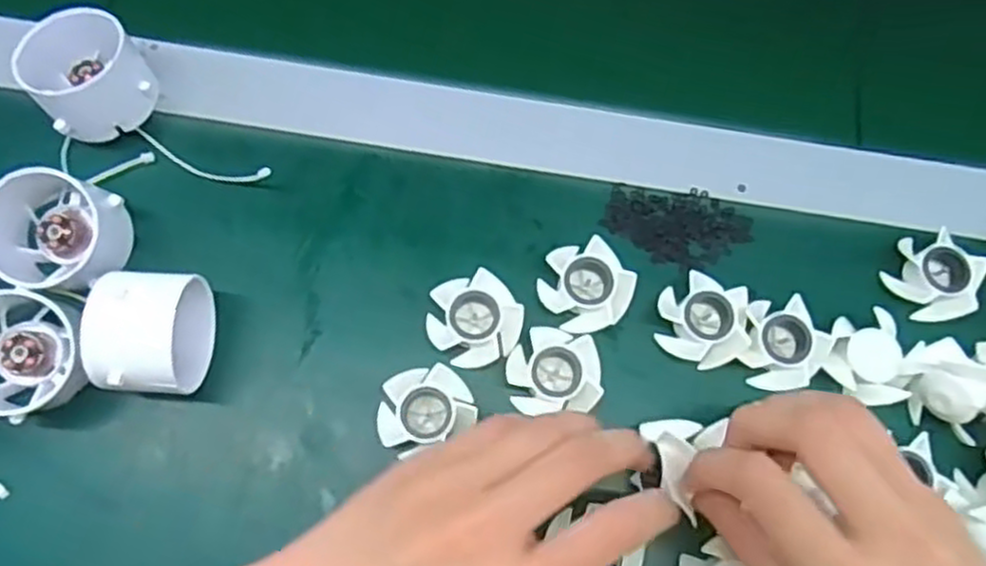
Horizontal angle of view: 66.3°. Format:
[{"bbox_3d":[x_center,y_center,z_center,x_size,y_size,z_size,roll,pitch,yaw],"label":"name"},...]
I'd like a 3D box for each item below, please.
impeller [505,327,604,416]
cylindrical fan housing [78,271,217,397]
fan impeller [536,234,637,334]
[{"bbox_3d":[0.027,0.039,0.336,0.040,0.014,0.034,6,72,-4],"label":"impeller"},{"bbox_3d":[-0.142,0.023,0.317,0.041,0.048,0.049,1,75,-5],"label":"cylindrical fan housing"},{"bbox_3d":[0.043,0.002,0.347,0.038,0.020,0.039,2,72,-5],"label":"fan impeller"}]

